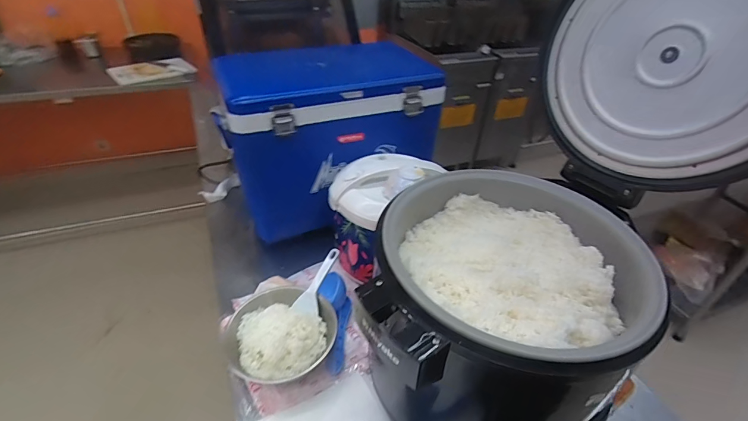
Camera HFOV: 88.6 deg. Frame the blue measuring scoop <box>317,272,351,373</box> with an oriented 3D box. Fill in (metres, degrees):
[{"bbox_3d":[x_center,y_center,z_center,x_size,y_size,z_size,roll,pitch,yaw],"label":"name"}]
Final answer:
[{"bbox_3d":[-0.080,0.223,0.759,0.062,0.061,0.193,1,50,-2],"label":"blue measuring scoop"}]

